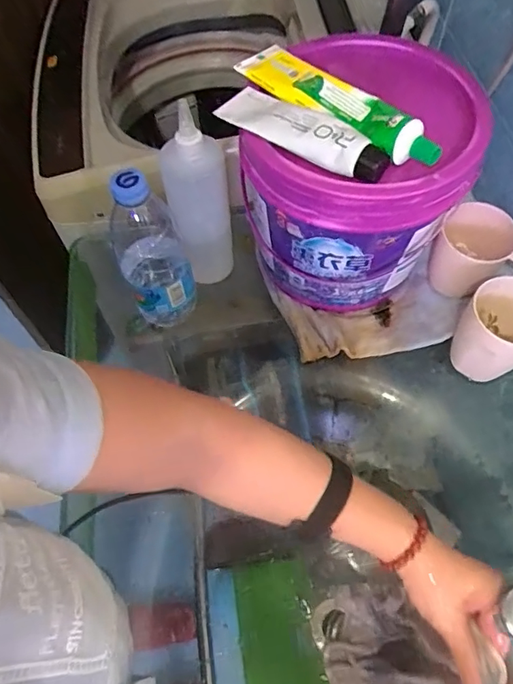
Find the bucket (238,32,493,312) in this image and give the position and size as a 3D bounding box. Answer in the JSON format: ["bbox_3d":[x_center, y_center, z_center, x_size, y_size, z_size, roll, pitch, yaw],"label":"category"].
[{"bbox_3d":[0.095,-0.164,0.544,0.213,0.208,0.226,-5,60,-2],"label":"bucket"}]

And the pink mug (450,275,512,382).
[{"bbox_3d":[0.240,-0.005,0.501,0.072,0.104,0.071,37,67,20],"label":"pink mug"}]

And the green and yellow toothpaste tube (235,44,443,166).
[{"bbox_3d":[0.071,-0.219,0.441,0.051,0.025,0.213,-40,67,-19],"label":"green and yellow toothpaste tube"}]

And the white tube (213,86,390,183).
[{"bbox_3d":[0.037,-0.184,0.427,0.162,0.024,0.045,37,67,20],"label":"white tube"}]

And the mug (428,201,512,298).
[{"bbox_3d":[0.239,-0.093,0.545,0.100,0.098,0.074,19,62,11],"label":"mug"}]

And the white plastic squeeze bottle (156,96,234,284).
[{"bbox_3d":[-0.059,-0.135,0.523,0.060,0.193,0.062,-13,61,-6],"label":"white plastic squeeze bottle"}]

